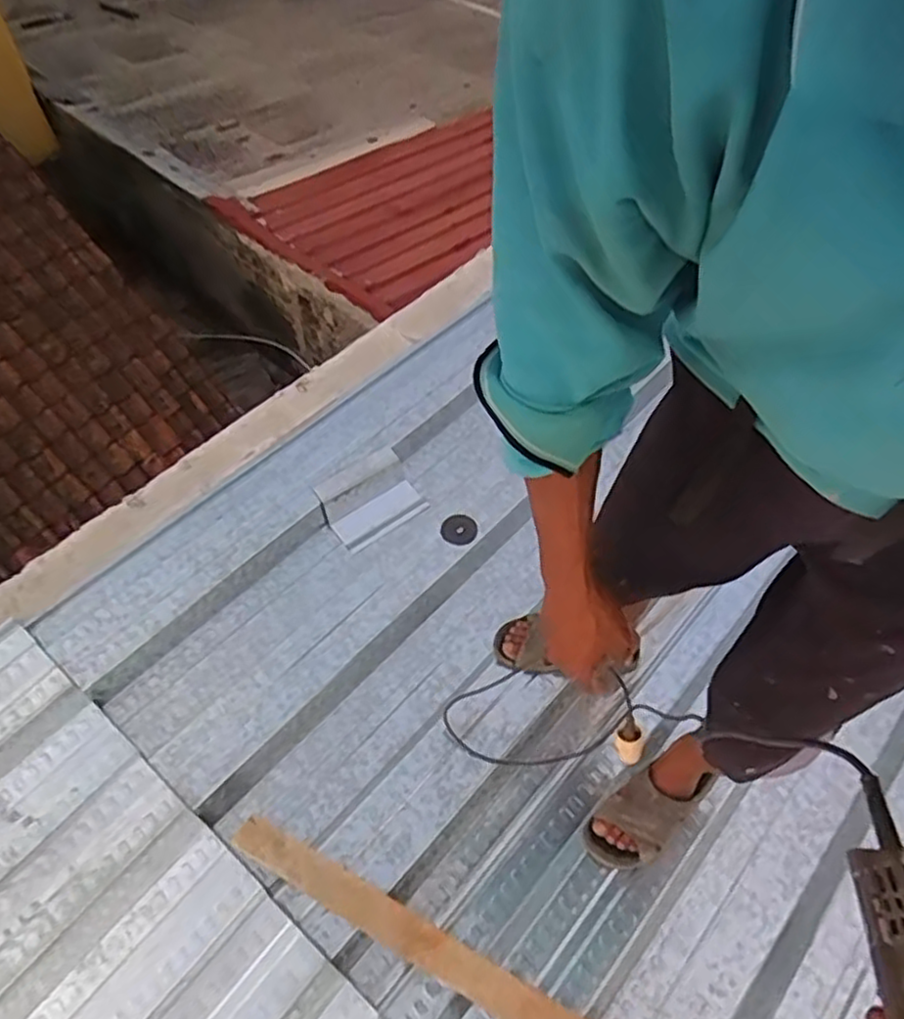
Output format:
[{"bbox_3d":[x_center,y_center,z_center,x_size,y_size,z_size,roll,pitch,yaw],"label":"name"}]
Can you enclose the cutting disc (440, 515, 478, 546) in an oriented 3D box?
[{"bbox_3d":[0.014,0.043,1.477,0.072,0.009,0.084,-28,48,-1],"label":"cutting disc"}]

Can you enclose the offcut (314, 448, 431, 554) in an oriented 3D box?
[{"bbox_3d":[-0.182,-0.022,1.561,0.209,0.029,0.176,-31,77,-21],"label":"offcut"}]

